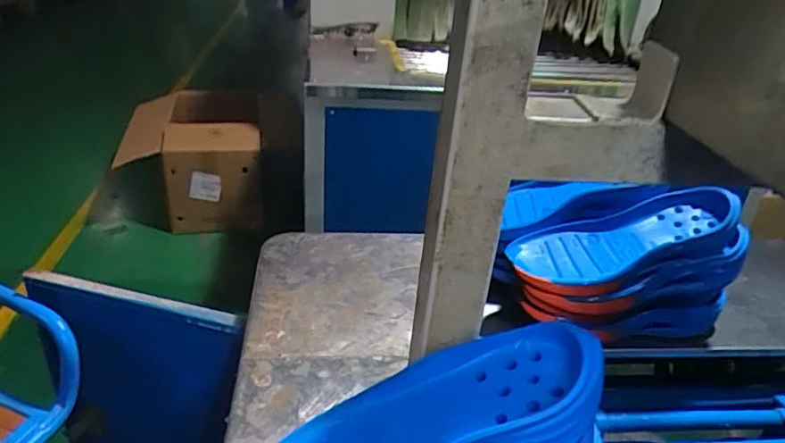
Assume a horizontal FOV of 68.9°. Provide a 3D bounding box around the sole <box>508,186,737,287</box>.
[{"bbox_3d":[0.238,0.020,0.591,0.224,0.046,0.078,-18,28,10],"label":"sole"}]

